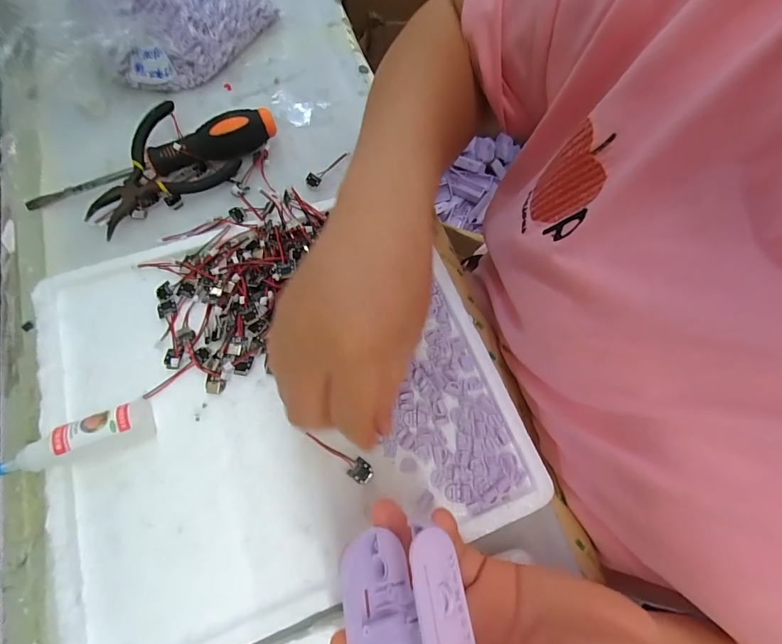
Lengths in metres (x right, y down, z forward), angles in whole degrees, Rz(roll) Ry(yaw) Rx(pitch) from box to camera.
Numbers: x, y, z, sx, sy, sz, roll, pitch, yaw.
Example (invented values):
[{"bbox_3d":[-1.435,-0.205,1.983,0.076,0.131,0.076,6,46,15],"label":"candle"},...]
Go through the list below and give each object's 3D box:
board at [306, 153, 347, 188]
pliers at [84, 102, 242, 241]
[{"bbox_3d":[-0.056,-0.133,0.346,0.012,0.009,0.047,34,70,9],"label":"board"},{"bbox_3d":[-0.193,-0.127,0.323,0.118,0.030,0.076,-33,75,-15],"label":"pliers"}]

